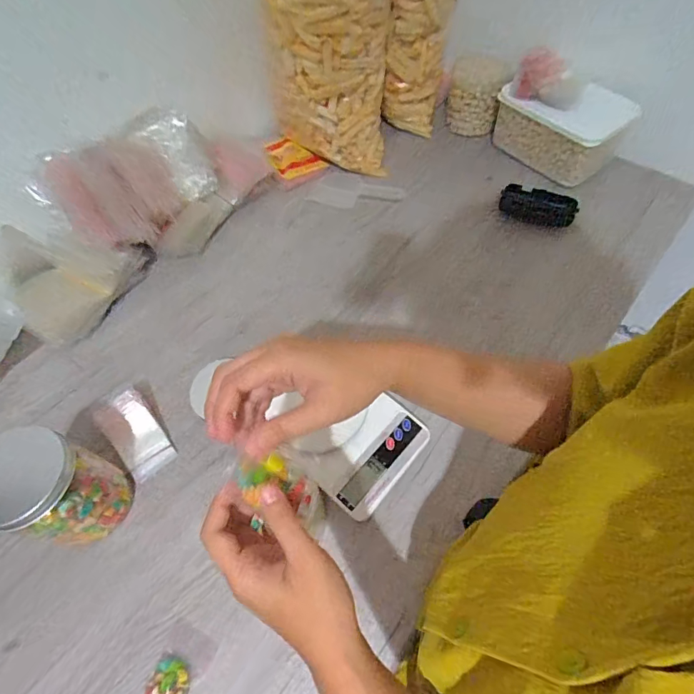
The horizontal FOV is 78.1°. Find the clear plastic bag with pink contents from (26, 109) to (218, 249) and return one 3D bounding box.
[{"bbox_3d":[-0.279,-0.222,0.579,0.230,0.105,0.097,-36,63,-16],"label":"clear plastic bag with pink contents"}]

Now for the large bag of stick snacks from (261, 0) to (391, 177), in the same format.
[{"bbox_3d":[-0.027,-0.410,0.631,0.177,0.291,0.089,-3,59,2],"label":"large bag of stick snacks"}]

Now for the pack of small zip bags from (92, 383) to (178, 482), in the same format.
[{"bbox_3d":[-0.251,0.100,0.506,0.053,0.008,0.108,-35,80,-16],"label":"pack of small zip bags"}]

